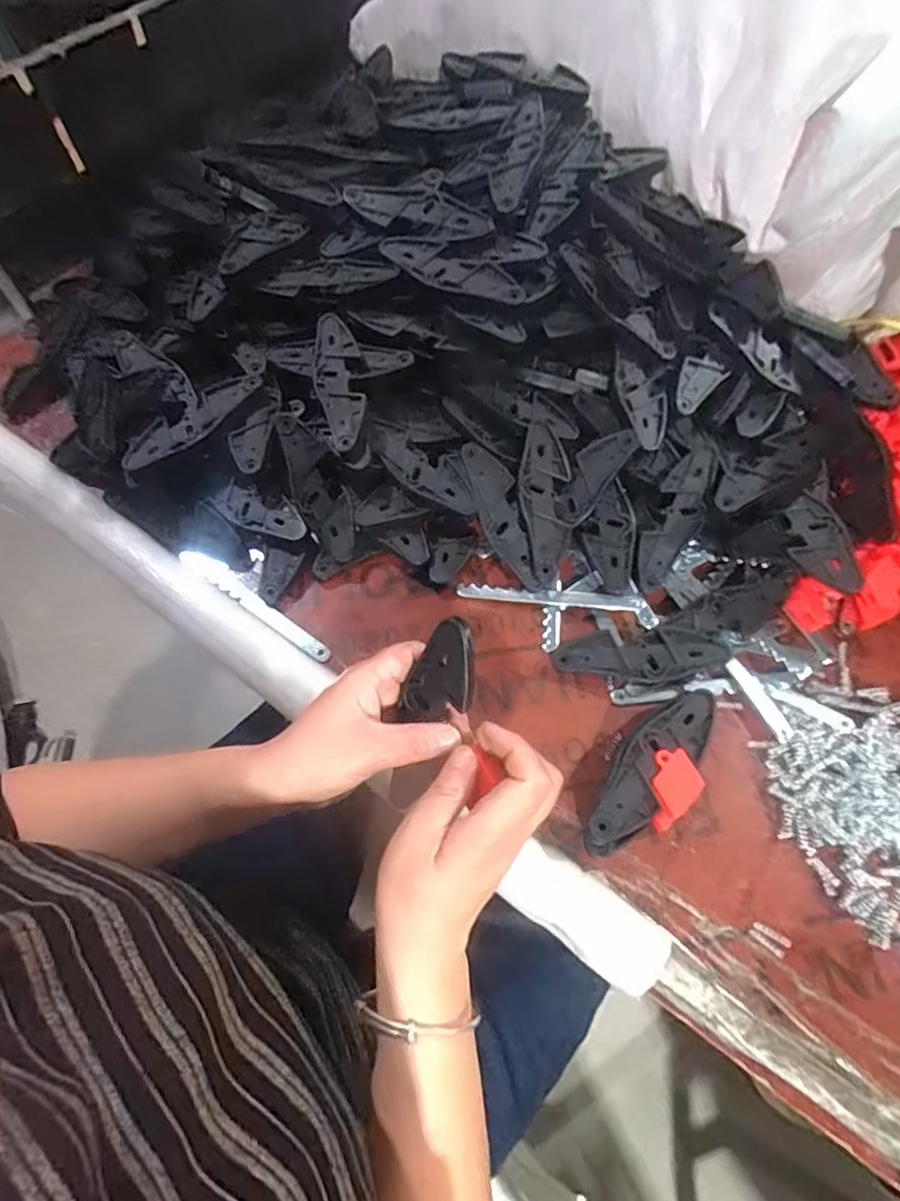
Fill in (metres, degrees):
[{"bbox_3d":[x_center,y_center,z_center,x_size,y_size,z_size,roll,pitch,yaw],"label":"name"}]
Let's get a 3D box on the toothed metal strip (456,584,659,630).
[{"bbox_3d":[0.085,0.000,0.461,0.156,0.016,0.019,9,66,3],"label":"toothed metal strip"}]

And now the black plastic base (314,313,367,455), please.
[{"bbox_3d":[-0.088,-0.173,0.452,0.037,0.027,0.115,-8,66,-5],"label":"black plastic base"}]

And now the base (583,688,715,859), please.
[{"bbox_3d":[0.140,0.119,0.396,0.057,0.040,0.129,30,68,12],"label":"base"}]

